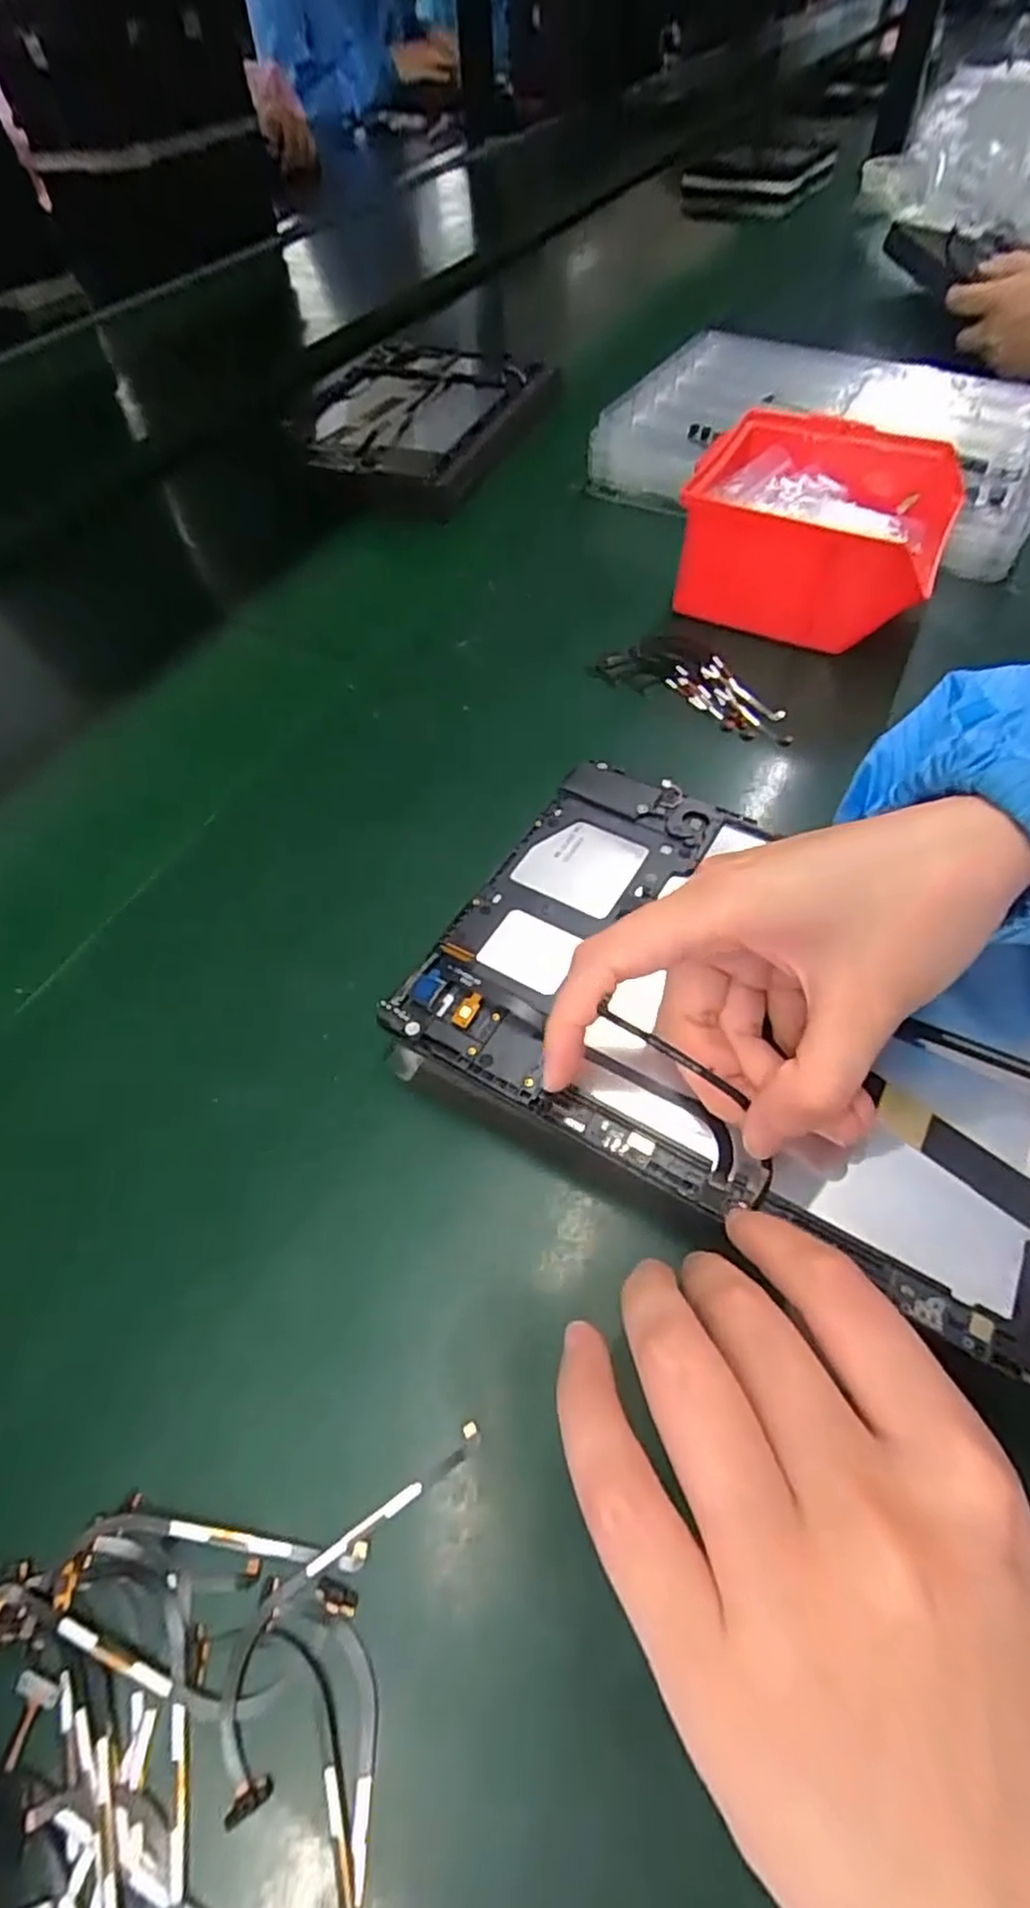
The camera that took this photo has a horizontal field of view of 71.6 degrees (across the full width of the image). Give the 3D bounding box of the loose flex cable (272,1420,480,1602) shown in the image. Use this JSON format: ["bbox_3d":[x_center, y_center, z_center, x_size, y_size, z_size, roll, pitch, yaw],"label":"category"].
[{"bbox_3d":[-0.035,0.147,0.189,0.060,0.004,0.006,-32,60,-18],"label":"loose flex cable"}]

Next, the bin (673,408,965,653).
[{"bbox_3d":[0.171,-0.237,0.406,0.131,0.069,0.125,21,59,17],"label":"bin"}]

